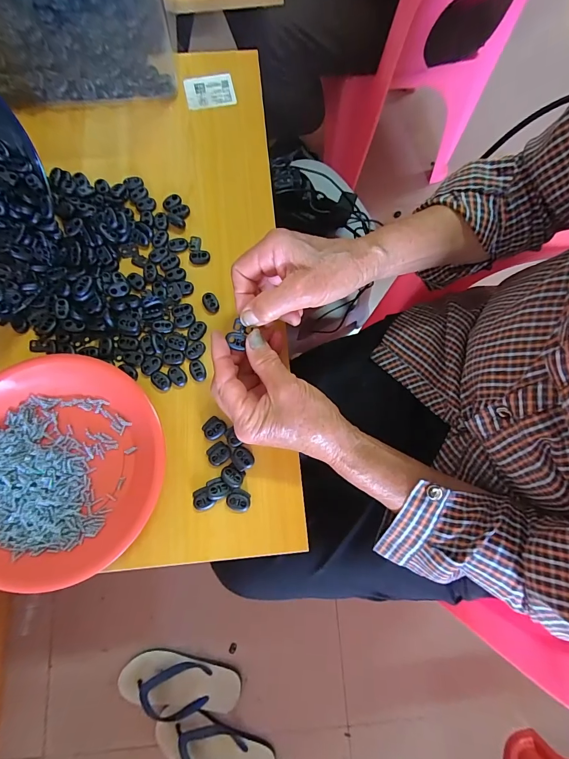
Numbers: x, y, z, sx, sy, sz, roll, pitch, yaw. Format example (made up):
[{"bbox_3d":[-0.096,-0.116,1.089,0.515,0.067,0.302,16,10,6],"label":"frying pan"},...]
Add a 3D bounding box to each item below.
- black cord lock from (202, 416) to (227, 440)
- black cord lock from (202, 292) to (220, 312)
[{"bbox_3d":[-0.068,0.047,0.338,0.021,0.004,0.021,41,79,8],"label":"black cord lock"},{"bbox_3d":[-0.077,-0.080,0.367,0.015,0.004,0.022,-29,79,-8],"label":"black cord lock"}]

